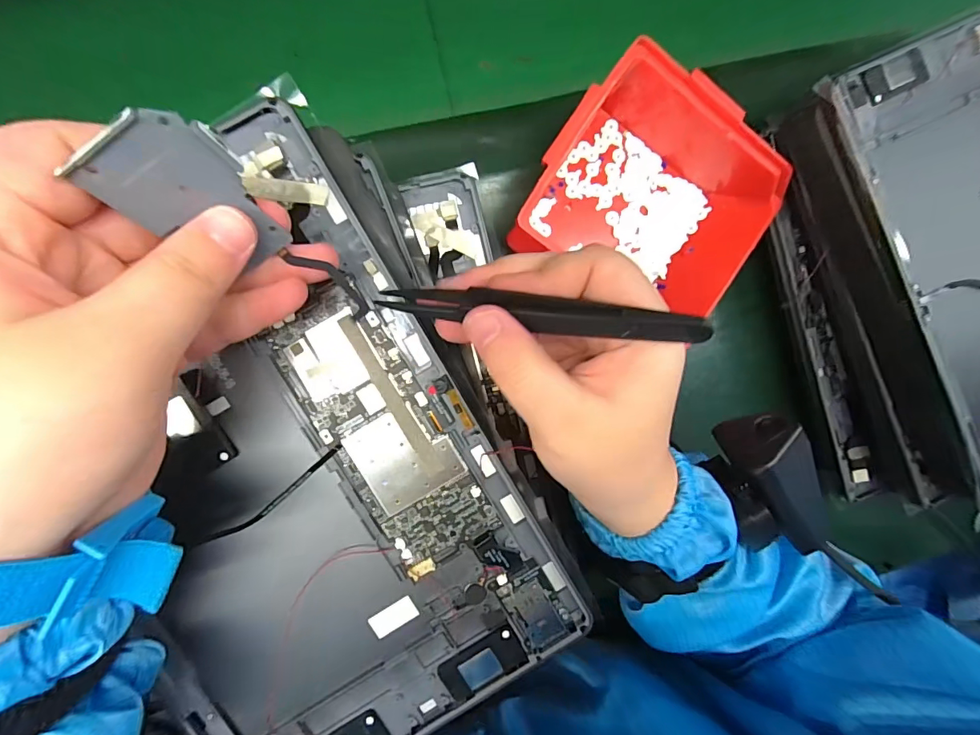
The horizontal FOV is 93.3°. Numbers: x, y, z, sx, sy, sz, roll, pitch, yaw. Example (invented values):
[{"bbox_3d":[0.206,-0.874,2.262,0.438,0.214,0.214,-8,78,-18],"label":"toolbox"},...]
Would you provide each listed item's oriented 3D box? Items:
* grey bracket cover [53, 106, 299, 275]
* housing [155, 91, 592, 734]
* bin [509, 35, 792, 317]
[{"bbox_3d":[-0.080,-0.046,0.128,0.032,0.047,0.004,-31,57,10],"label":"grey bracket cover"},{"bbox_3d":[-0.079,0.043,0.192,0.168,0.020,0.253,-26,94,-7],"label":"housing"},{"bbox_3d":[0.099,-0.100,0.277,0.135,0.065,0.134,31,87,-7],"label":"bin"}]

